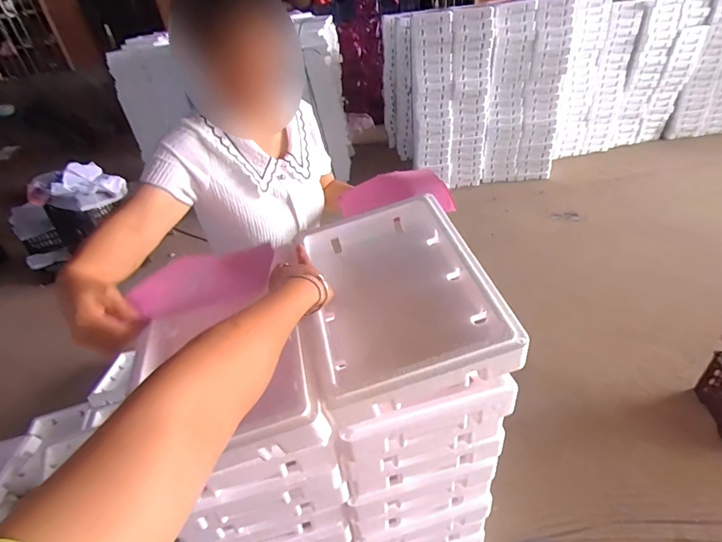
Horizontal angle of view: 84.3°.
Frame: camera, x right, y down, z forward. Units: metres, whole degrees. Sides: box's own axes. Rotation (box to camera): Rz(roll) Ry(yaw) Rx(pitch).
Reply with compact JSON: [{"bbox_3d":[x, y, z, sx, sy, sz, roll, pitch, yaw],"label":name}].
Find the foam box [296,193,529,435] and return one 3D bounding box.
[{"bbox_3d":[0.044,0.028,0.605,0.262,0.086,0.346,-18,39,-1],"label":"foam box"}]

